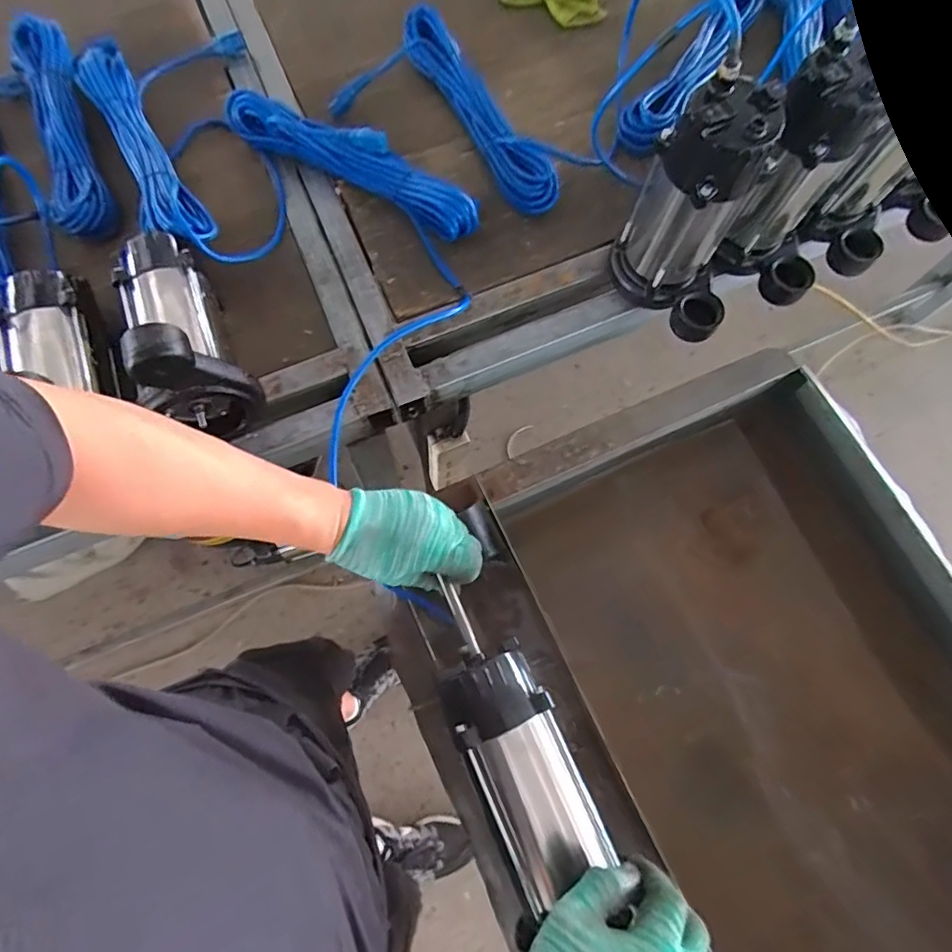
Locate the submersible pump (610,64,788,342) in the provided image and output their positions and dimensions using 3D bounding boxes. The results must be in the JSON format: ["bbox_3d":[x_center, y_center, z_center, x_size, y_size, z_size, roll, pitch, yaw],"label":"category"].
[{"bbox_3d":[0.239,-0.261,0.599,0.113,0.238,0.131,-4,72,-2],"label":"submersible pump"}]

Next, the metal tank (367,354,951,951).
[{"bbox_3d":[0.285,0.291,0.628,0.596,0.219,0.735,-23,74,-8],"label":"metal tank"}]

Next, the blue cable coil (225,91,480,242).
[{"bbox_3d":[-0.167,-0.414,0.734,0.384,0.067,0.051,28,74,8],"label":"blue cable coil"}]

